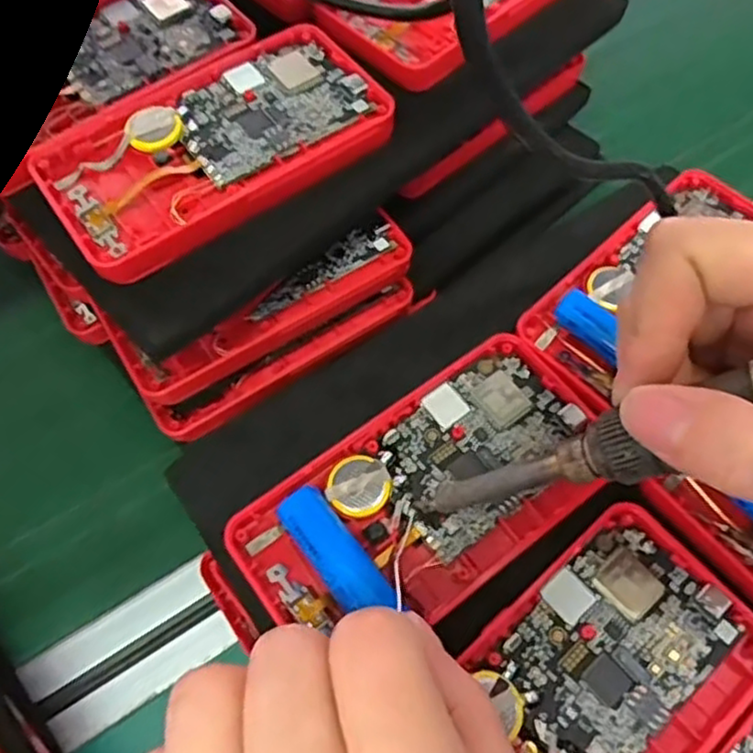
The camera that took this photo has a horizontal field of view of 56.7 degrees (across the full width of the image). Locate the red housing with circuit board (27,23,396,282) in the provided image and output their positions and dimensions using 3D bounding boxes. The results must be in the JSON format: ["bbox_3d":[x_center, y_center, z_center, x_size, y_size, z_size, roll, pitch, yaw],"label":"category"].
[{"bbox_3d":[-0.059,-0.085,0.249,0.118,0.012,0.075,-35,66,-15],"label":"red housing with circuit board"}]

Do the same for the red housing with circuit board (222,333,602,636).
[{"bbox_3d":[0.017,0.037,0.222,0.119,0.010,0.061,-34,67,-18],"label":"red housing with circuit board"}]

